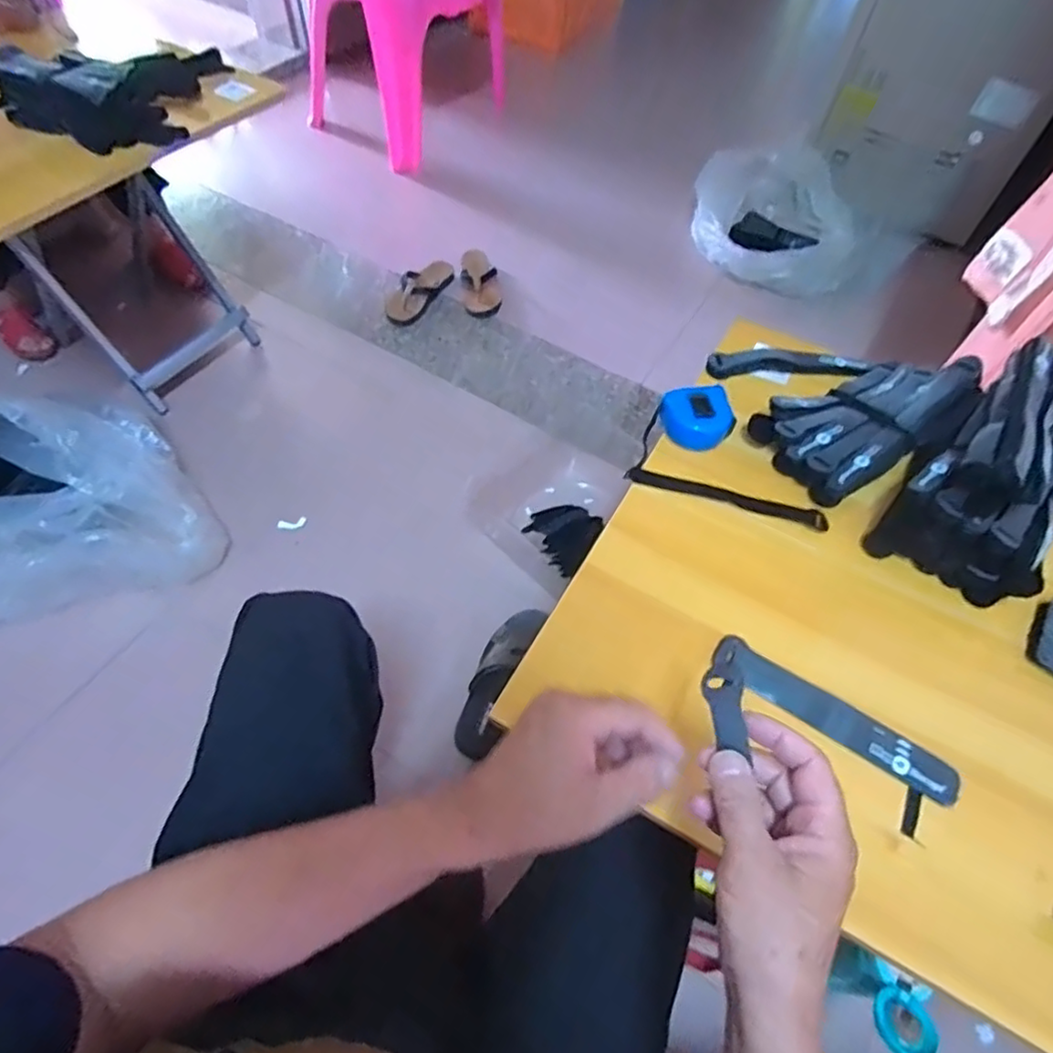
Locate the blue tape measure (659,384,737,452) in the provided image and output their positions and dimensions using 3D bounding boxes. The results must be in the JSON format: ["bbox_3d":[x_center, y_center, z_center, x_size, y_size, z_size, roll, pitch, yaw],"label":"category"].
[{"bbox_3d":[0.182,-0.116,0.671,0.064,0.038,0.060,-15,58,-12],"label":"blue tape measure"}]

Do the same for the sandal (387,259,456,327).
[{"bbox_3d":[-0.263,-0.588,1.564,0.097,0.058,0.236,26,59,15],"label":"sandal"}]

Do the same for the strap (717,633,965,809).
[{"bbox_3d":[0.248,0.154,0.510,0.200,0.014,0.041,30,60,17],"label":"strap"}]

